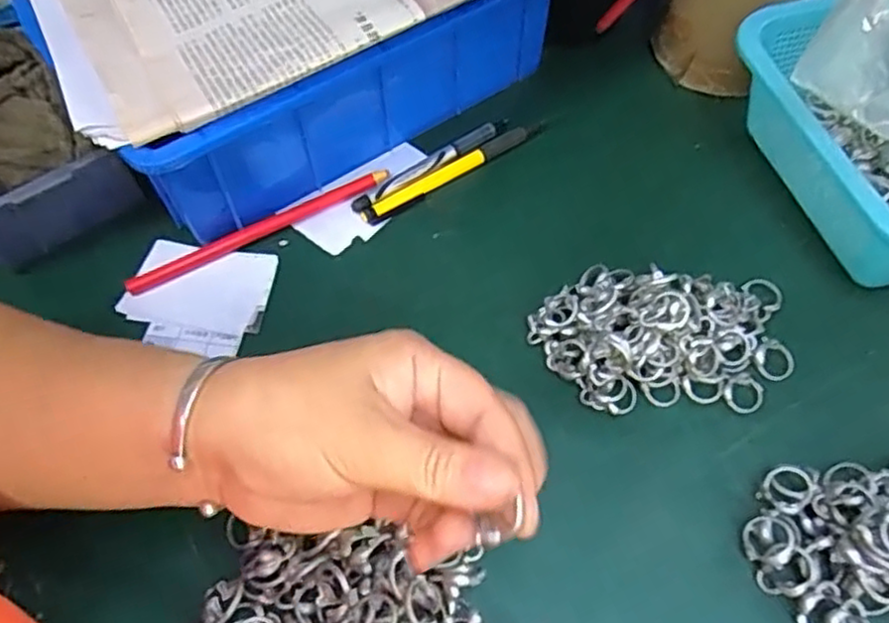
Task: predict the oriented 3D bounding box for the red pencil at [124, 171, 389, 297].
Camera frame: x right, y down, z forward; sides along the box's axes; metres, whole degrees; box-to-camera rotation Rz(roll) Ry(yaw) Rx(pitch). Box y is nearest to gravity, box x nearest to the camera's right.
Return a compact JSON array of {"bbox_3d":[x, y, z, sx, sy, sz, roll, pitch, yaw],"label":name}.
[{"bbox_3d":[-0.111,-0.050,0.409,0.167,0.008,0.010,-26,61,-14],"label":"red pencil"}]

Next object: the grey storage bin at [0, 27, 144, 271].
[{"bbox_3d":[-0.271,-0.109,0.413,0.089,0.059,0.163,-36,64,-19],"label":"grey storage bin"}]

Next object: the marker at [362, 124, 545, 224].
[{"bbox_3d":[0.006,-0.090,0.428,0.132,0.009,0.011,-30,62,-16],"label":"marker"}]

